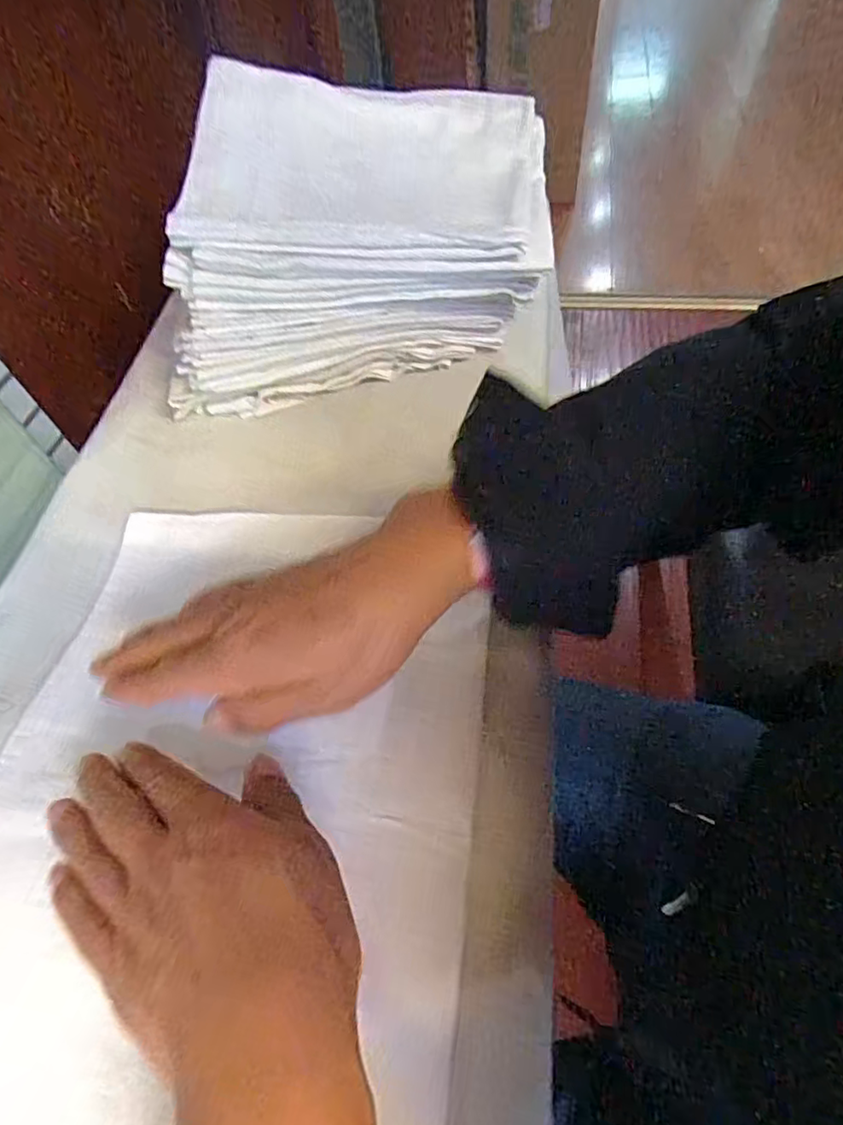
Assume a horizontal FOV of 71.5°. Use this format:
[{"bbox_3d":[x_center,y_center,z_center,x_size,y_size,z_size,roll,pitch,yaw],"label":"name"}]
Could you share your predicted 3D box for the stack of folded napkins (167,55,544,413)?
[{"bbox_3d":[-0.053,-0.262,0.493,0.317,0.205,0.152,-10,53,-4],"label":"stack of folded napkins"}]

